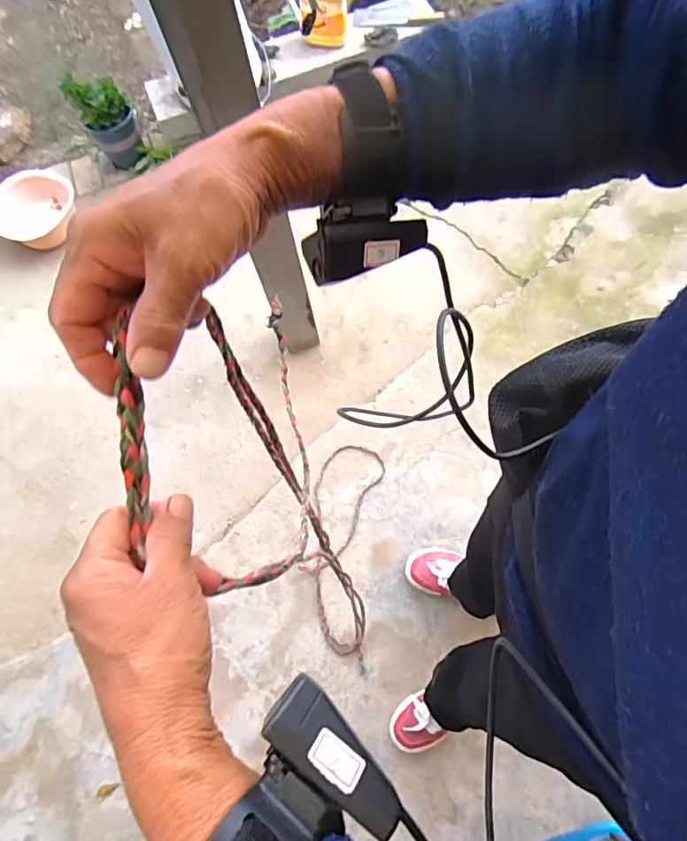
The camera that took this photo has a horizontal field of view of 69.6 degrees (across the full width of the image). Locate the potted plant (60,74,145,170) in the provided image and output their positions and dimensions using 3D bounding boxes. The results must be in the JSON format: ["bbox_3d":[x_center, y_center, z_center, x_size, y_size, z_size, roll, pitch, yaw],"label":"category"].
[{"bbox_3d":[-0.741,-0.938,1.571,0.145,0.252,0.158,-1,71,4],"label":"potted plant"}]

